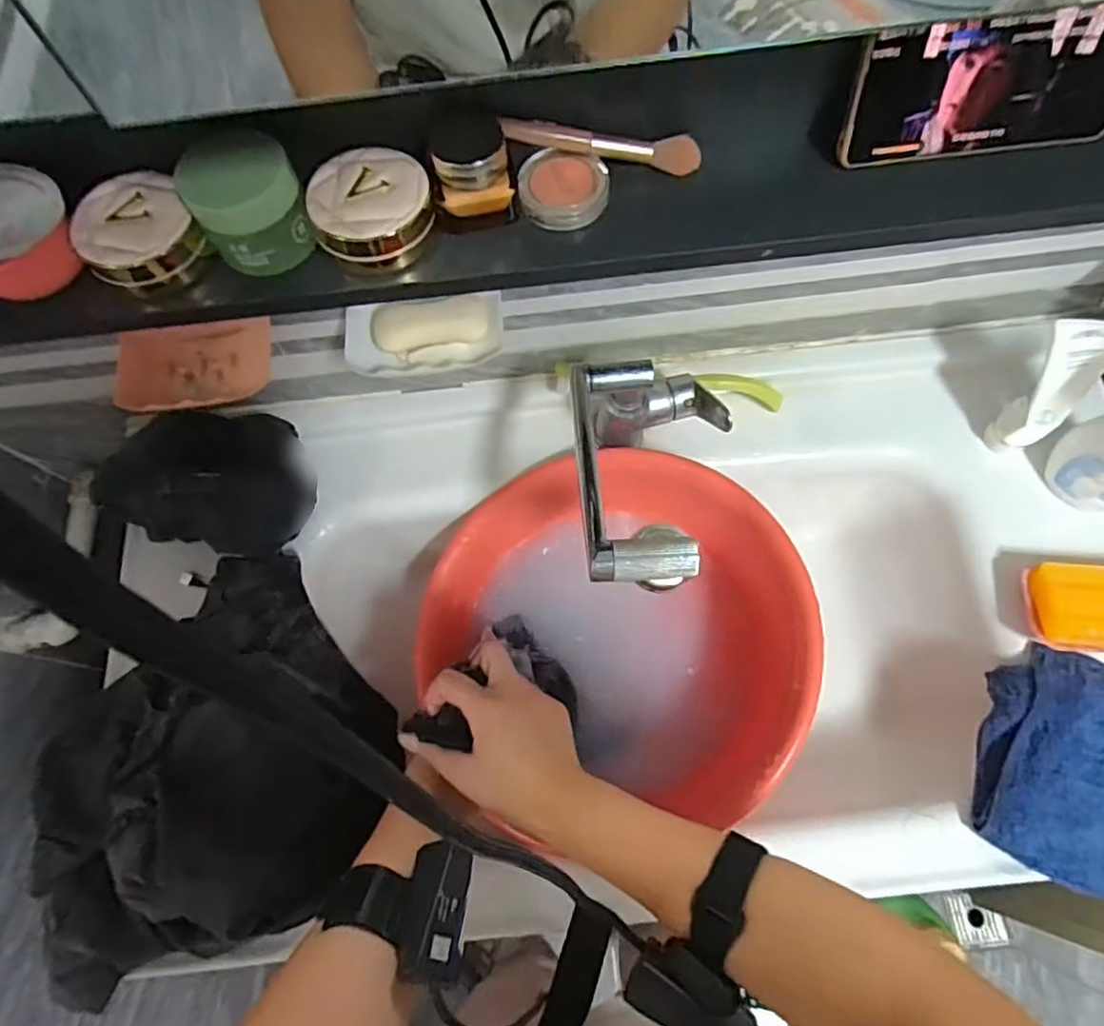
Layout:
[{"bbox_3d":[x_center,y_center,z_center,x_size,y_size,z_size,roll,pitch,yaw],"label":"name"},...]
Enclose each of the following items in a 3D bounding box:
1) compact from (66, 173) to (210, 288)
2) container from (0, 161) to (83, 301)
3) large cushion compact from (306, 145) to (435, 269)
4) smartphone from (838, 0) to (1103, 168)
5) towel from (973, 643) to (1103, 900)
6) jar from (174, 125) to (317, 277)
[{"bbox_3d":[-0.257,-0.175,0.396,0.067,0.030,0.068,-33,71,-9],"label":"compact"},{"bbox_3d":[-0.336,-0.175,0.393,0.080,0.041,0.075,-1,69,2],"label":"container"},{"bbox_3d":[-0.111,-0.189,0.396,0.070,0.039,0.066,-1,69,2],"label":"large cushion compact"},{"bbox_3d":[0.262,-0.252,0.379,0.166,0.074,0.008,-5,49,1],"label":"smartphone"},{"bbox_3d":[0.465,0.218,0.535,0.180,0.032,0.189,20,72,10],"label":"towel"},{"bbox_3d":[-0.181,-0.184,0.382,0.061,0.055,0.056,-1,69,2],"label":"jar"}]

